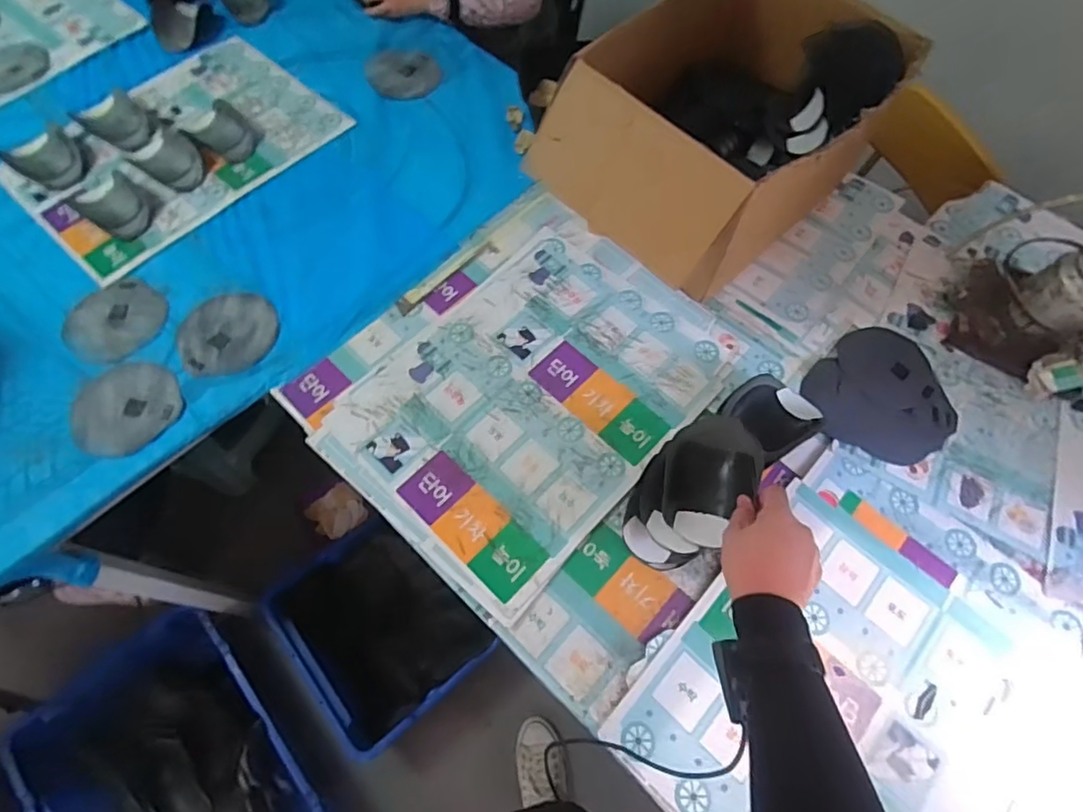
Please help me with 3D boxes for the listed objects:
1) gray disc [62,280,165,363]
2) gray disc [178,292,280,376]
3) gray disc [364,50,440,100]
[{"bbox_3d":[-0.667,-0.132,0.885,0.145,0.017,0.141,1,64,-1],"label":"gray disc"},{"bbox_3d":[-0.488,-0.114,0.875,0.142,0.010,0.143,1,64,-1],"label":"gray disc"},{"bbox_3d":[-0.288,-0.699,1.176,0.145,0.014,0.154,1,64,-1],"label":"gray disc"}]

